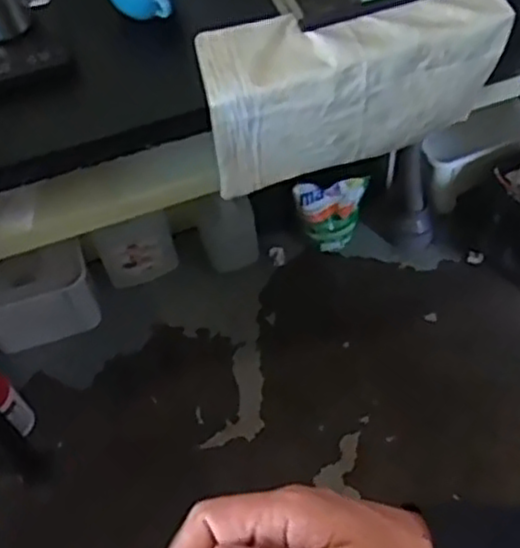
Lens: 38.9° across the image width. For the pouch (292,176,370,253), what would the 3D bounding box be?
[{"bbox_3d":[0.178,-0.136,1.776,0.175,0.199,0.058,-11,56,-2],"label":"pouch"}]

